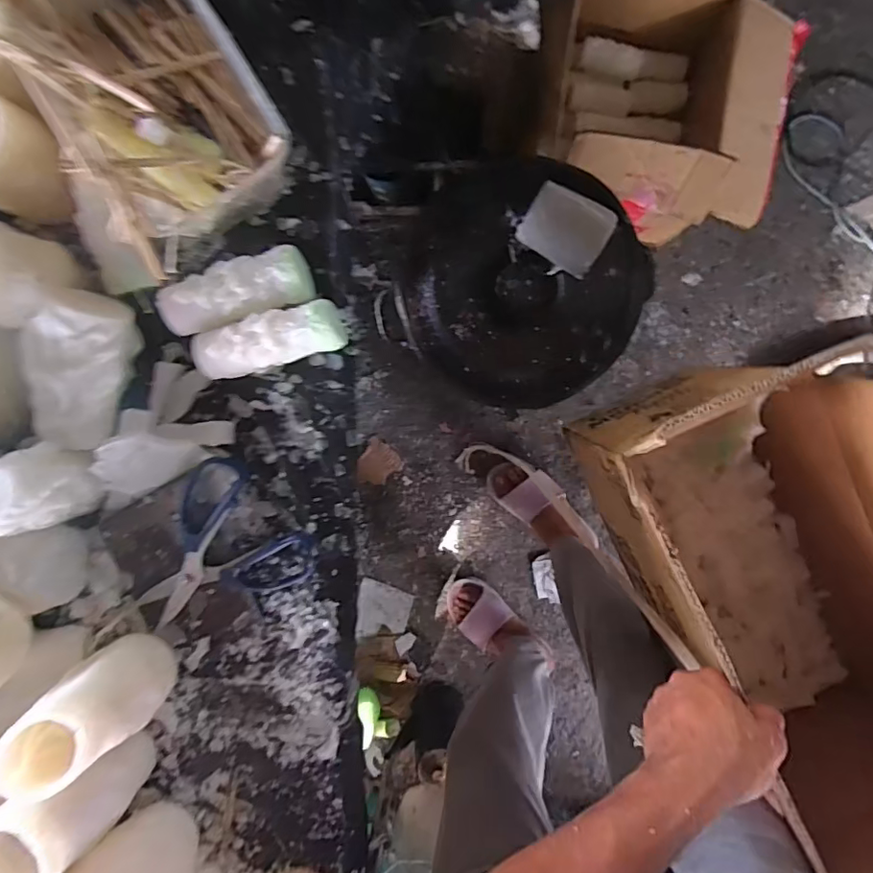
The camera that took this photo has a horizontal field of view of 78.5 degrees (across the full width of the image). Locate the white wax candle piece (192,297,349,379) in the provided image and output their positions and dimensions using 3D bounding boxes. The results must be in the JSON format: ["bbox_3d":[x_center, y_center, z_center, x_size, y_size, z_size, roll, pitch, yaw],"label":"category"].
[{"bbox_3d":[-0.125,-0.072,0.401,0.106,0.035,0.039,-14,94,4],"label":"white wax candle piece"}]

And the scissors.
[{"bbox_3d":[-0.179,0.118,0.432,0.116,0.018,0.176,34,96,-1],"label":"scissors"}]

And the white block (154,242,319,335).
[{"bbox_3d":[-0.150,-0.109,0.399,0.105,0.030,0.043,-16,94,4],"label":"white block"}]

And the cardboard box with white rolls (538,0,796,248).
[{"bbox_3d":[0.386,-0.546,0.908,0.376,0.289,0.347,13,96,1],"label":"cardboard box with white rolls"}]

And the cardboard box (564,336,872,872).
[{"bbox_3d":[0.337,0.152,0.514,0.195,0.254,0.458,-29,94,5],"label":"cardboard box"}]

